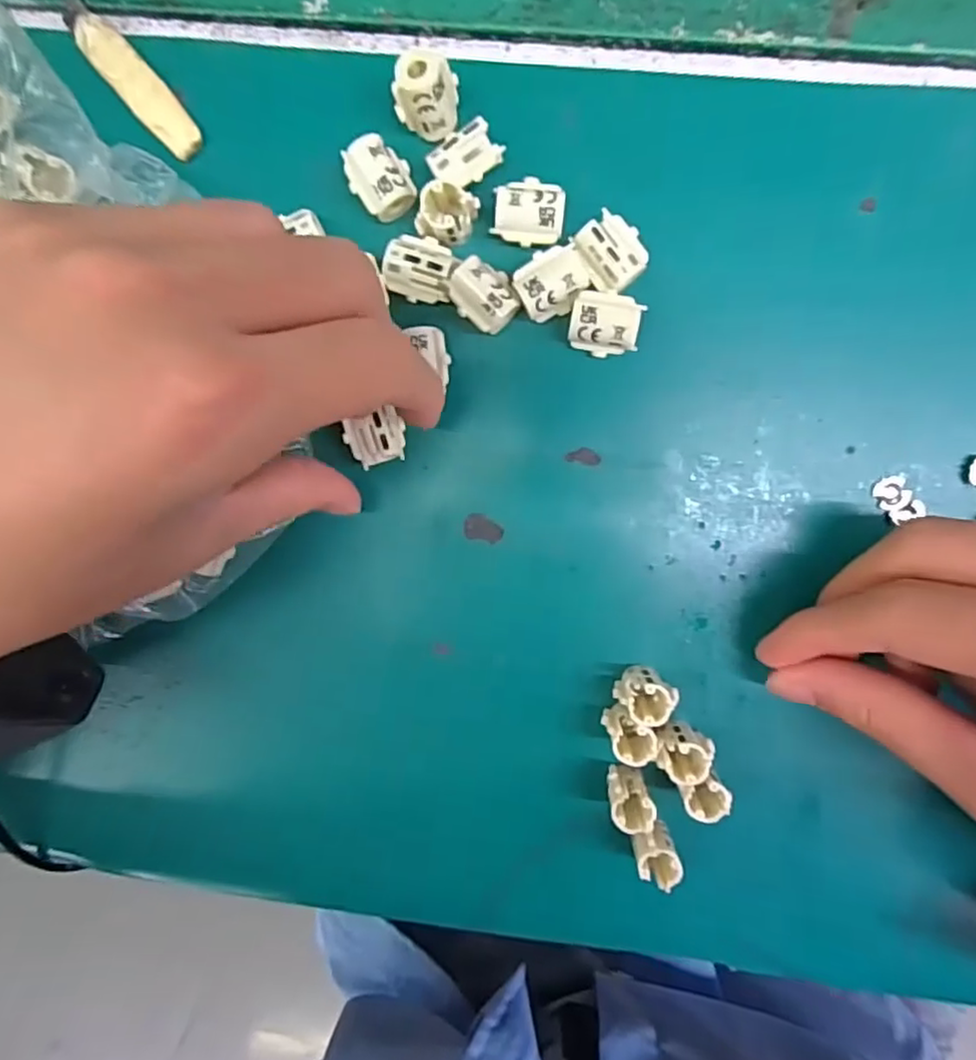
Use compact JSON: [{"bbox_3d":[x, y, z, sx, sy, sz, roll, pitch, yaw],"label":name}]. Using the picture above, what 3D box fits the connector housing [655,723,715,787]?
[{"bbox_3d":[0.067,0.075,0.217,0.018,0.014,0.016,-24,94,7],"label":"connector housing"}]

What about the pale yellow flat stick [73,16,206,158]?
[{"bbox_3d":[-0.115,-0.146,0.213,0.013,0.004,0.053,-39,92,7],"label":"pale yellow flat stick"}]

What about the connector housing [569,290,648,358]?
[{"bbox_3d":[0.038,-0.067,0.208,0.022,0.010,0.018,8,97,4],"label":"connector housing"}]

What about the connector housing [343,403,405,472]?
[{"bbox_3d":[-0.038,-0.030,0.217,0.019,0.010,0.016,-12,95,6],"label":"connector housing"}]

